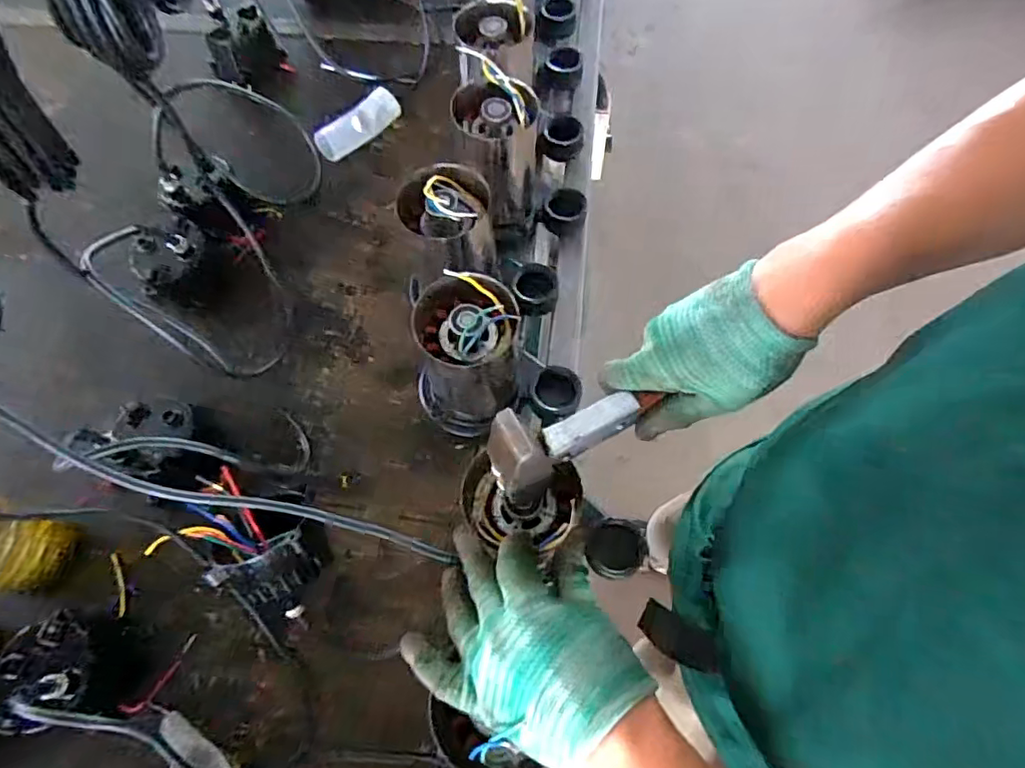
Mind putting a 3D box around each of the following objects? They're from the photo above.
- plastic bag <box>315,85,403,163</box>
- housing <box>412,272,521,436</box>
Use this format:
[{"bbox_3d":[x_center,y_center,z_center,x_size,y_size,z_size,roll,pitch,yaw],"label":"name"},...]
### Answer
[{"bbox_3d":[-0.213,-0.359,0.799,0.128,0.030,0.049,-40,71,-16],"label":"plastic bag"},{"bbox_3d":[-0.046,-0.020,0.567,0.097,0.180,0.084,11,66,5],"label":"housing"}]

